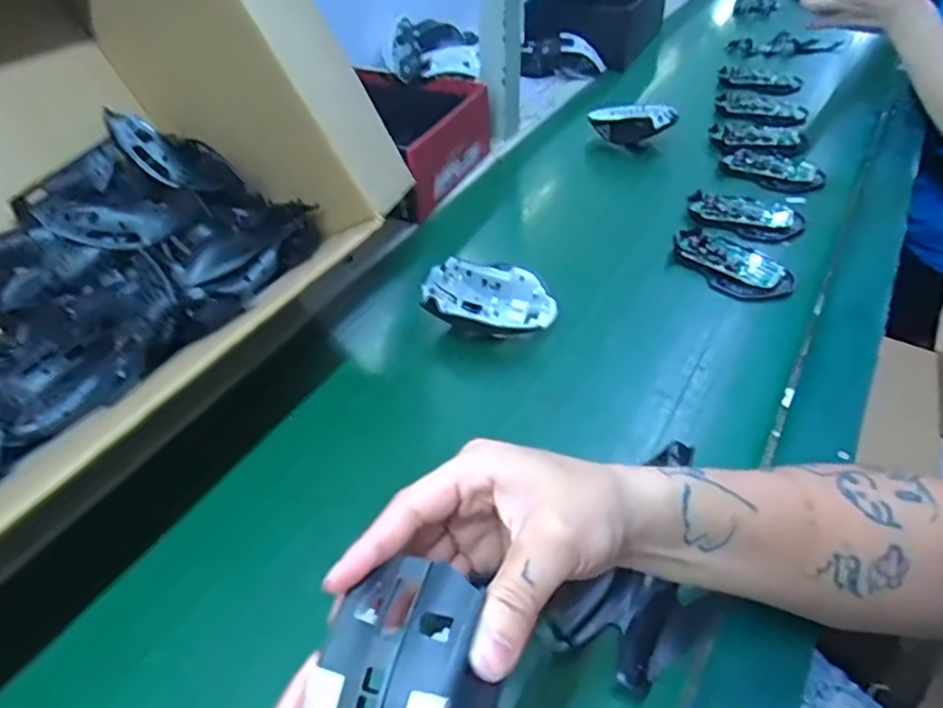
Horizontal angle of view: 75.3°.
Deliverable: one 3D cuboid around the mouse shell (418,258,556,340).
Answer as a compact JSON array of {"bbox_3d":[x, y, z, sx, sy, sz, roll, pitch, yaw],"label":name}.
[{"bbox_3d":[0.016,-0.046,0.544,0.113,0.034,0.070,4,46,4],"label":"mouse shell"}]

